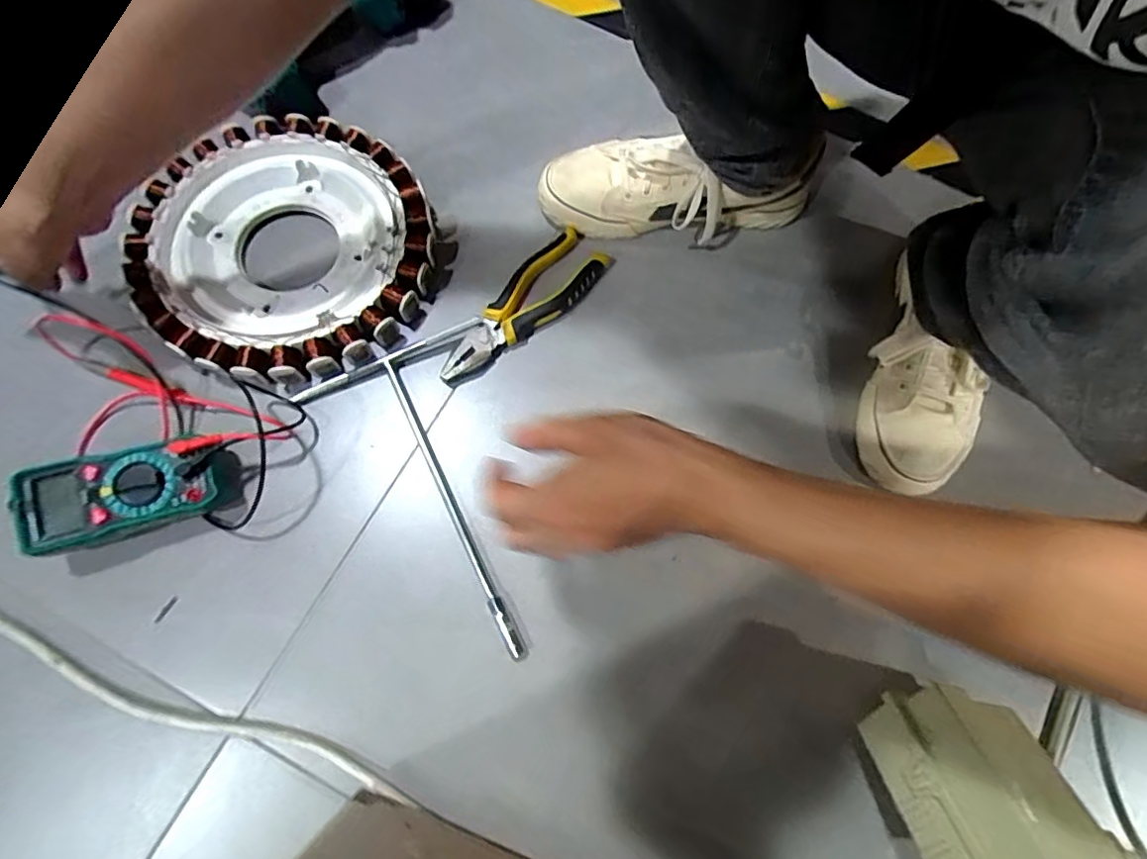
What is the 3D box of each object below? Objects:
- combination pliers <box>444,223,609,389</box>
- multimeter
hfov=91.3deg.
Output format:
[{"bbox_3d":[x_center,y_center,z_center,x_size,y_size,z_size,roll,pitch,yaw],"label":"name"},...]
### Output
[{"bbox_3d":[-0.048,-0.109,0.515,0.058,0.019,0.185,44,75,8],"label":"combination pliers"},{"bbox_3d":[-0.318,0.045,0.404,0.131,0.034,0.061,-13,99,-16],"label":"multimeter"}]

